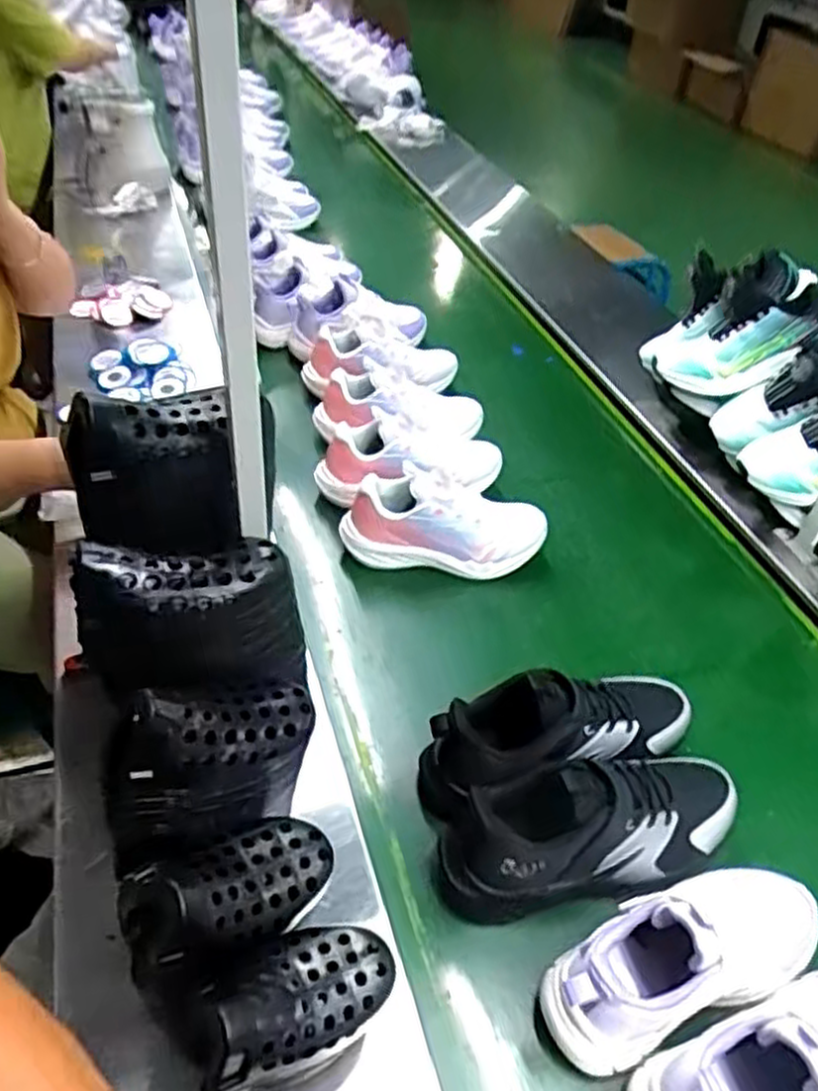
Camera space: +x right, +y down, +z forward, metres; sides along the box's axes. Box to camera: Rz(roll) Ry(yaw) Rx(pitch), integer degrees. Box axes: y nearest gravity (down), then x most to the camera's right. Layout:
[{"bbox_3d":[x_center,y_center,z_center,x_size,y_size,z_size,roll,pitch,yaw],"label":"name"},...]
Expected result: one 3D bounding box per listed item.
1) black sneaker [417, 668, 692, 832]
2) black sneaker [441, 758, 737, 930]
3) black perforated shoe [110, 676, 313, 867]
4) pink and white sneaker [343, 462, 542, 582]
[{"bbox_3d":[0.138,0.169,0.682,0.256,0.110,0.094,-11,48,-16],"label":"black sneaker"},{"bbox_3d":[0.155,0.227,0.628,0.258,0.120,0.096,-11,48,-17],"label":"black sneaker"},{"bbox_3d":[-0.133,0.145,0.530,0.154,0.110,0.068,-24,53,-27],"label":"black perforated shoe"},{"bbox_3d":[0.042,-0.031,0.896,0.232,0.106,0.099,-2,46,-8],"label":"pink and white sneaker"}]

